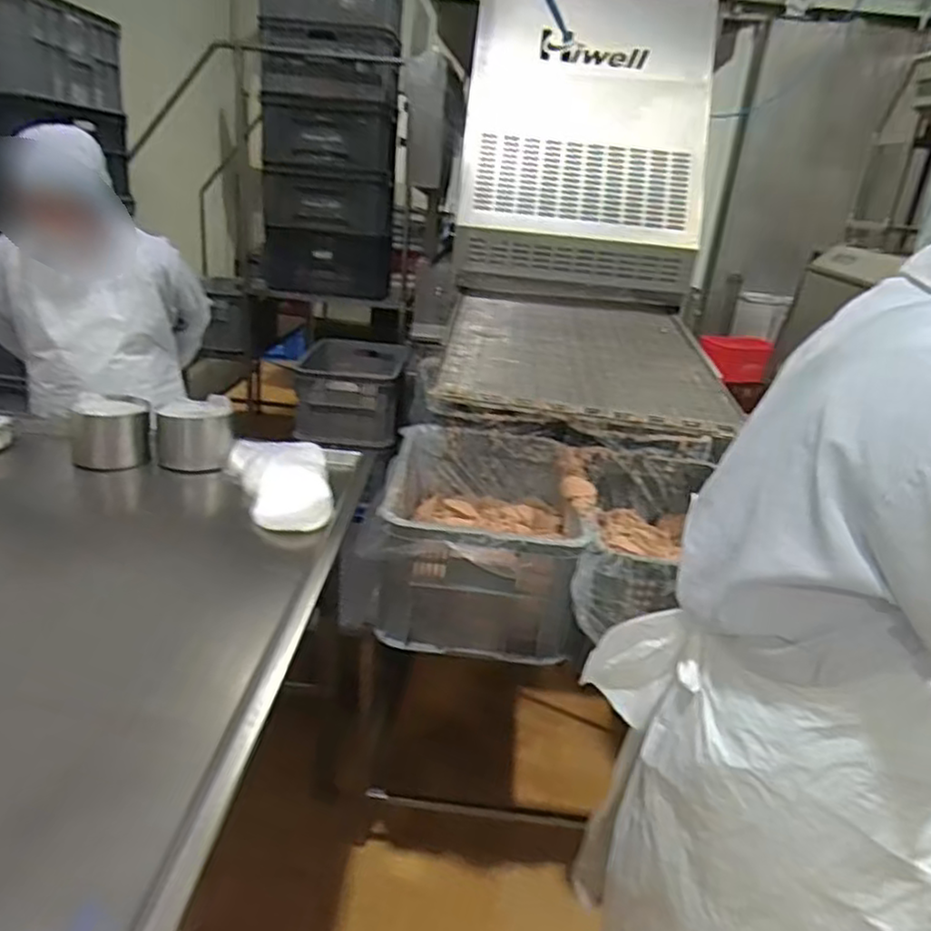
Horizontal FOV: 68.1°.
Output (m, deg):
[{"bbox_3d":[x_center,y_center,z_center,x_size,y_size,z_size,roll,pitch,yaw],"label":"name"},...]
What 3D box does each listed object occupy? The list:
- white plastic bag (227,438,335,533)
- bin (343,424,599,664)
[{"bbox_3d":[-0.352,0.029,1.303,0.188,0.075,0.311,-1,23,-16],"label":"white plastic bag"},{"bbox_3d":[0.016,0.138,1.418,0.396,0.248,0.541,7,22,3],"label":"bin"}]

